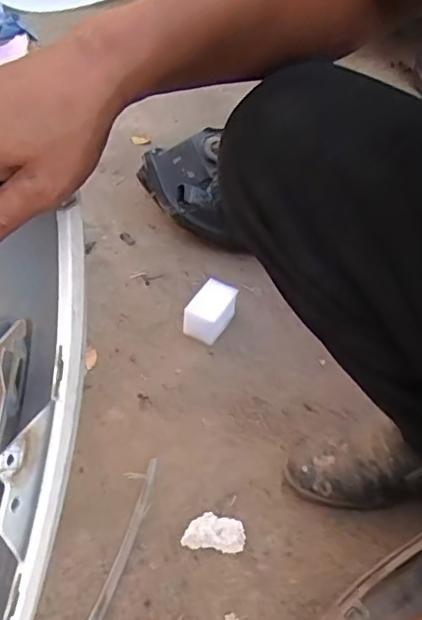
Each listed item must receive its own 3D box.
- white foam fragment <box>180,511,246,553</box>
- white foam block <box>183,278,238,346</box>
[{"bbox_3d":[0.003,0.242,0.610,0.066,0.012,0.037,5,46,1],"label":"white foam fragment"},{"bbox_3d":[0.003,0.001,0.816,0.053,0.052,0.080,26,50,20],"label":"white foam block"}]

